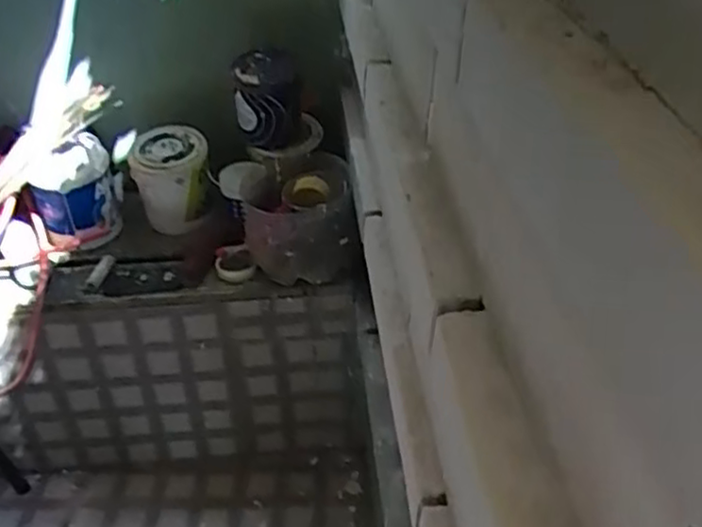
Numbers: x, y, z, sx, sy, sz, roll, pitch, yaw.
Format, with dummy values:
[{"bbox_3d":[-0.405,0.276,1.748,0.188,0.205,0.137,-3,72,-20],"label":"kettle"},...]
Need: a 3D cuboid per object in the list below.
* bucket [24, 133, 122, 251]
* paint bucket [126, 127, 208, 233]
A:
[{"bbox_3d":[-0.613,-0.161,1.595,0.169,0.211,0.169,-1,36,0],"label":"bucket"},{"bbox_3d":[-0.403,-0.185,1.629,0.166,0.206,0.156,-1,36,1],"label":"paint bucket"}]

